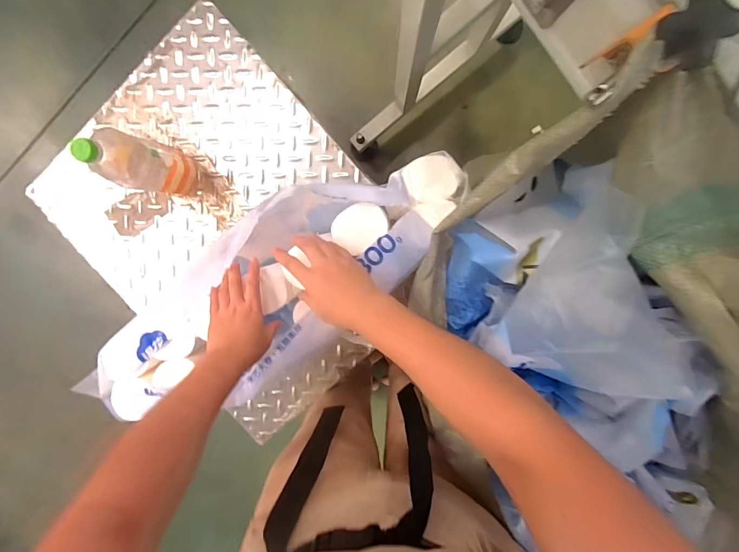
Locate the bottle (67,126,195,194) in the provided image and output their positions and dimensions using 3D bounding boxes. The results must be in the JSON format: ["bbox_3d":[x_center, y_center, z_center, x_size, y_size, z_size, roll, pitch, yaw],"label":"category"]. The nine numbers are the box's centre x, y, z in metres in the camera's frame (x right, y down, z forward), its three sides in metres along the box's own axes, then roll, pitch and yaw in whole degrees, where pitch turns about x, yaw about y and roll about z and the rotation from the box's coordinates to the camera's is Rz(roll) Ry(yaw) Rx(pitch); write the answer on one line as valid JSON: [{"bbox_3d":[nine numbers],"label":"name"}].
[{"bbox_3d":[-0.347,-0.171,0.599,0.082,0.223,0.068,24,98,1],"label":"bottle"}]

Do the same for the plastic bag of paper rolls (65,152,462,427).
[{"bbox_3d":[-0.134,0.024,0.610,0.617,0.135,0.225,-32,93,6],"label":"plastic bag of paper rolls"}]

